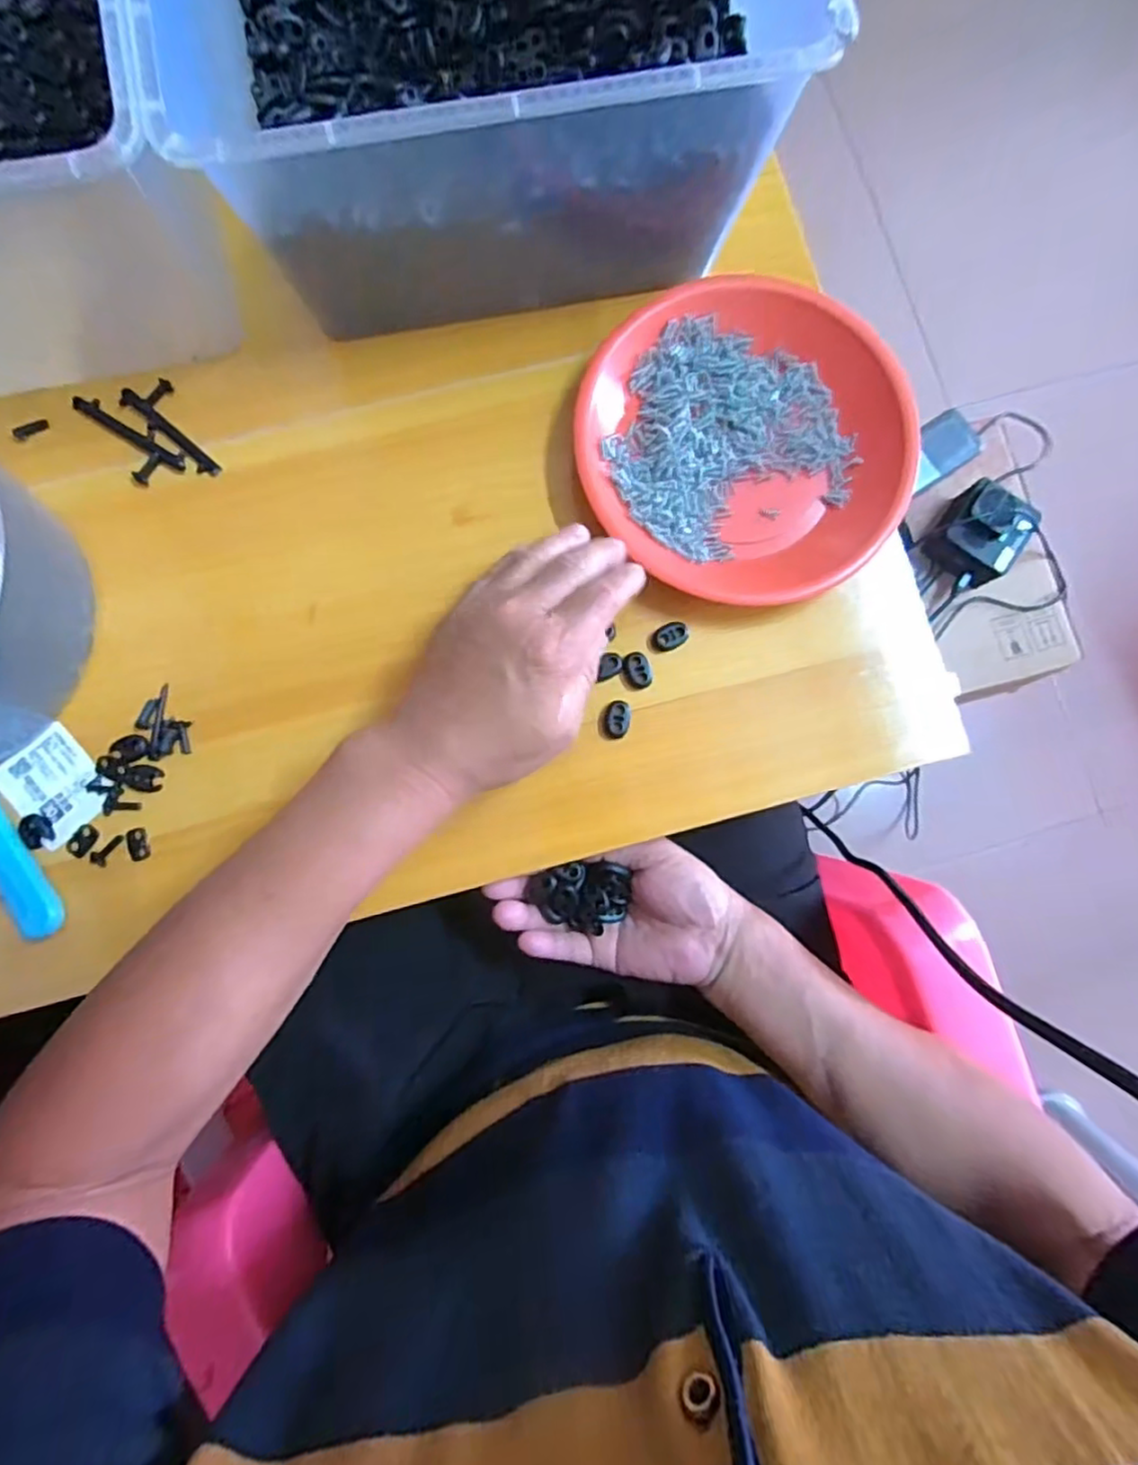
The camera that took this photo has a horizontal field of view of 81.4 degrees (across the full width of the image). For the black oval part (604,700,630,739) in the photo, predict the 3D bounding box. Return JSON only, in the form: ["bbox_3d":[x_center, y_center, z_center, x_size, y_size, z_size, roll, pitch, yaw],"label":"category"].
[{"bbox_3d":[0.028,-0.008,0.385,0.015,0.007,0.021,11,84,0],"label":"black oval part"}]

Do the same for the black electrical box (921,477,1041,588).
[{"bbox_3d":[0.408,-0.195,0.659,0.076,0.056,0.079,34,84,2],"label":"black electrical box"}]

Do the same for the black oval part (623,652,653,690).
[{"bbox_3d":[0.040,-0.036,0.387,0.015,0.004,0.022,-18,85,-3],"label":"black oval part"}]

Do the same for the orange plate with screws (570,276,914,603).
[{"bbox_3d":[0.102,-0.171,0.389,0.190,0.032,0.177,0,84,-2],"label":"orange plate with screws"}]

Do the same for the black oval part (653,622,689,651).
[{"bbox_3d":[0.060,-0.057,0.390,0.021,0.004,0.015,-22,85,-4],"label":"black oval part"}]

